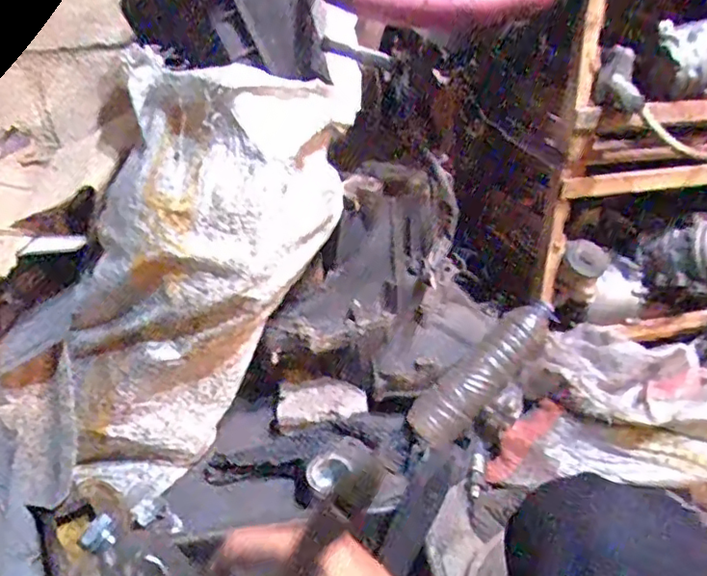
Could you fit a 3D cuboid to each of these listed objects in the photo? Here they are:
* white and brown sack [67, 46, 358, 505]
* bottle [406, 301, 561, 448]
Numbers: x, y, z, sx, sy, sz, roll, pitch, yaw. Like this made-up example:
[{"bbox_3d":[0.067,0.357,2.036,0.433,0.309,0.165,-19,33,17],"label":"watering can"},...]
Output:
[{"bbox_3d":[-0.225,0.014,0.877,0.322,0.687,0.196,15,27,-19],"label":"white and brown sack"},{"bbox_3d":[0.226,0.141,1.003,0.315,0.076,0.091,-45,40,0],"label":"bottle"}]

